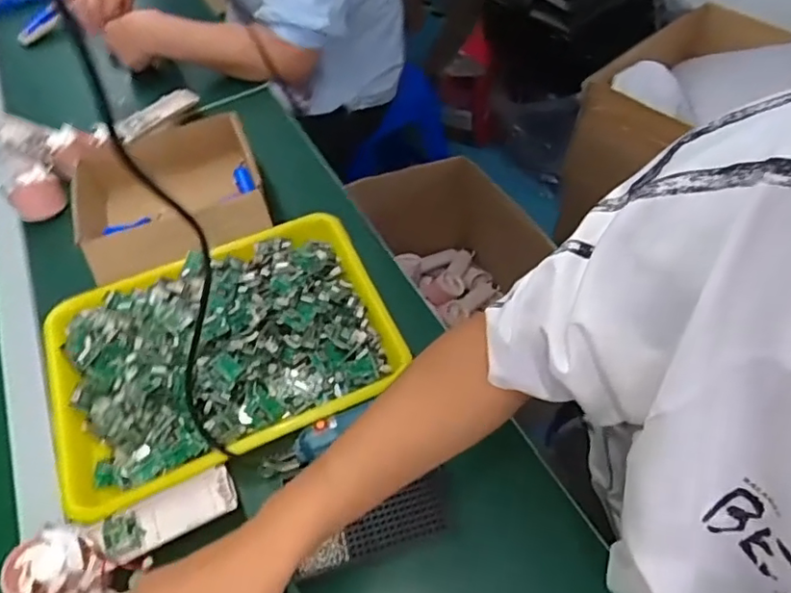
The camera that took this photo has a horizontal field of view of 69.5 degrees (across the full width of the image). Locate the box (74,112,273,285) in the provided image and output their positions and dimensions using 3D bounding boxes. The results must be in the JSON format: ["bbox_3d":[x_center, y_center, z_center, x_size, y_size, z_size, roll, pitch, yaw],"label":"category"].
[{"bbox_3d":[-0.287,-0.132,0.718,0.226,0.061,0.216,-20,54,-10],"label":"box"}]

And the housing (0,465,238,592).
[{"bbox_3d":[-0.225,0.198,0.477,0.177,0.039,0.056,-27,55,-15],"label":"housing"}]

